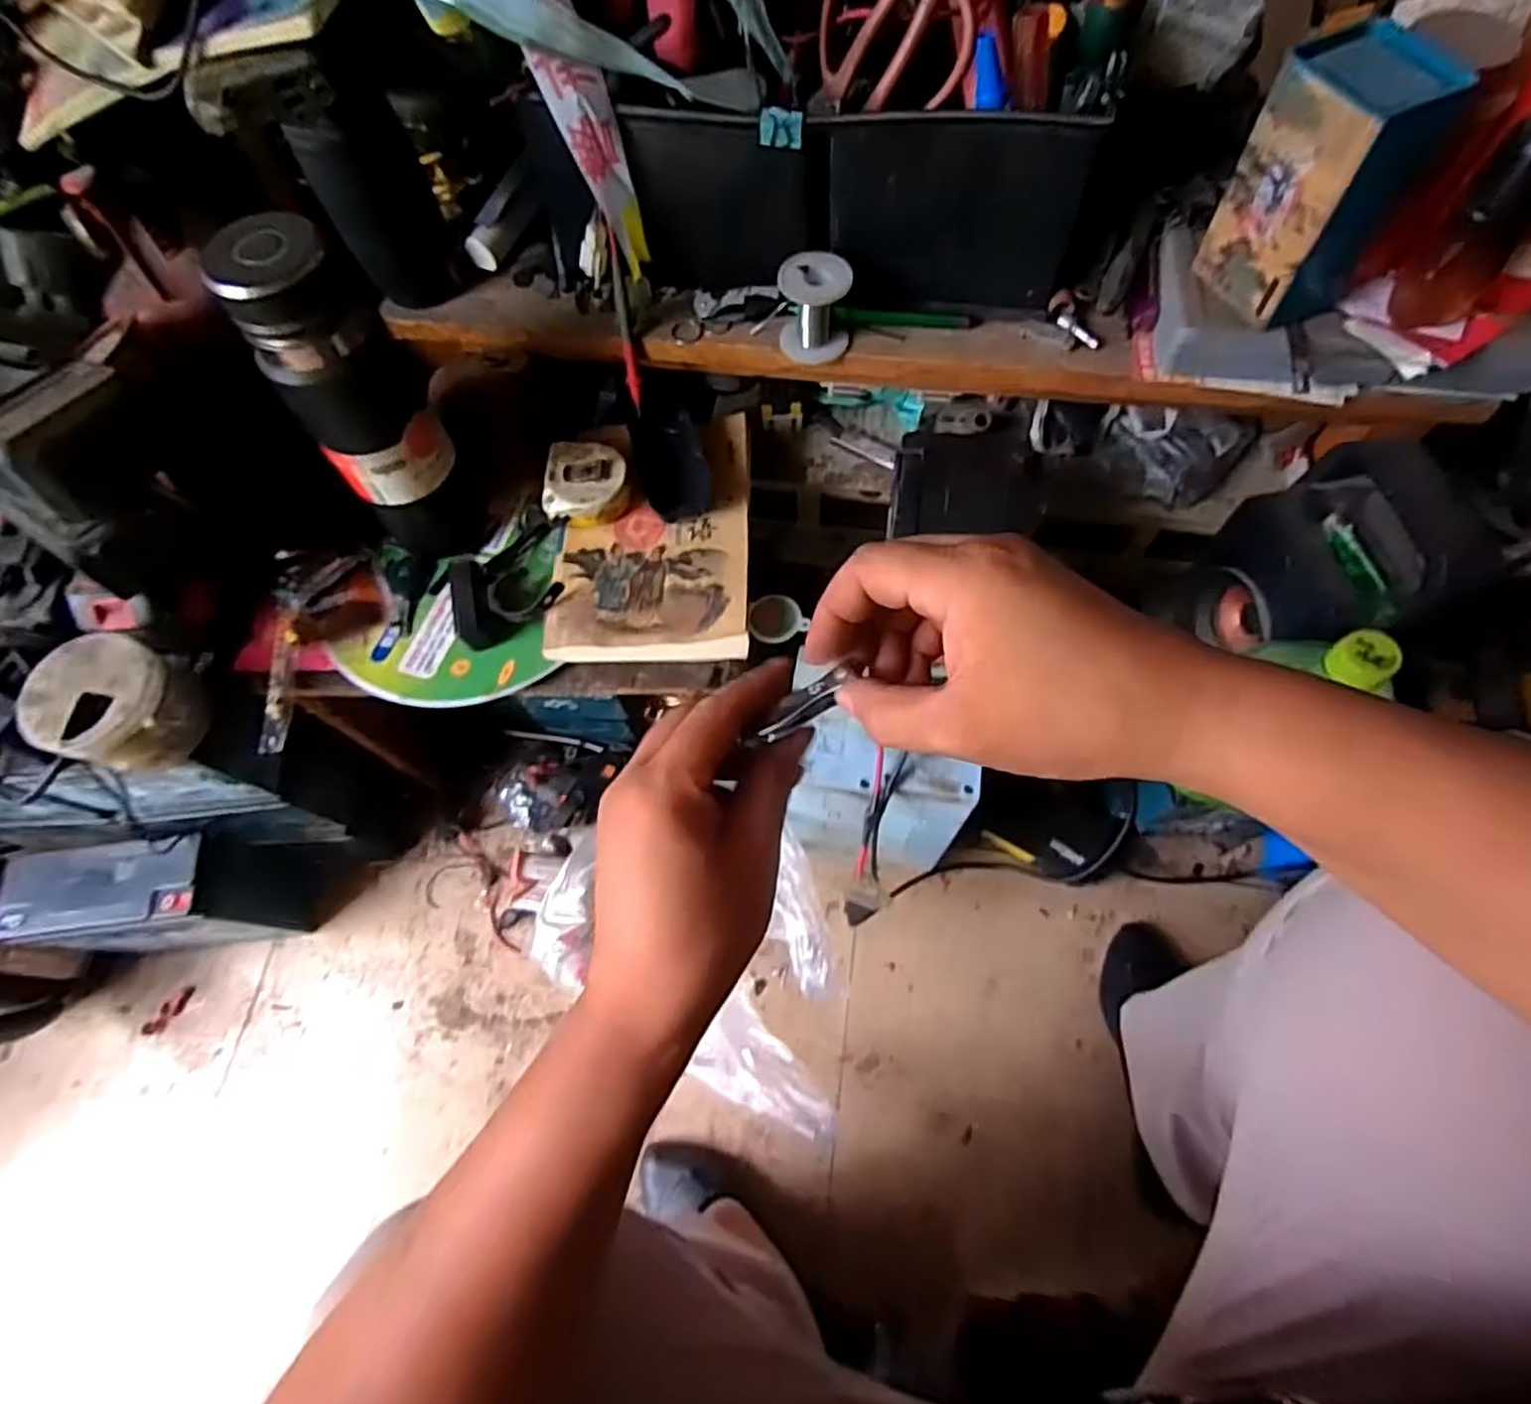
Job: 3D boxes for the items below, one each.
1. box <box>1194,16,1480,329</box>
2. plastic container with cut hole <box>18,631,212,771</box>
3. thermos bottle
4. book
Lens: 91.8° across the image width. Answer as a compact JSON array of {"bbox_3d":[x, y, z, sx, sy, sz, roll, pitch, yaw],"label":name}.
[{"bbox_3d":[0.323,-0.303,0.434,0.071,0.122,0.079,-26,70,-10],"label":"box"},{"bbox_3d":[-0.449,0.005,0.522,0.078,0.080,0.082,0,68,0],"label":"plastic container with cut hole"},{"bbox_3d":[-0.267,-0.192,0.502,0.067,0.225,0.071,17,69,7],"label":"thermos bottle"},{"bbox_3d":[-0.086,-0.132,0.578,0.146,0.018,0.217,0,68,0],"label":"book"}]

